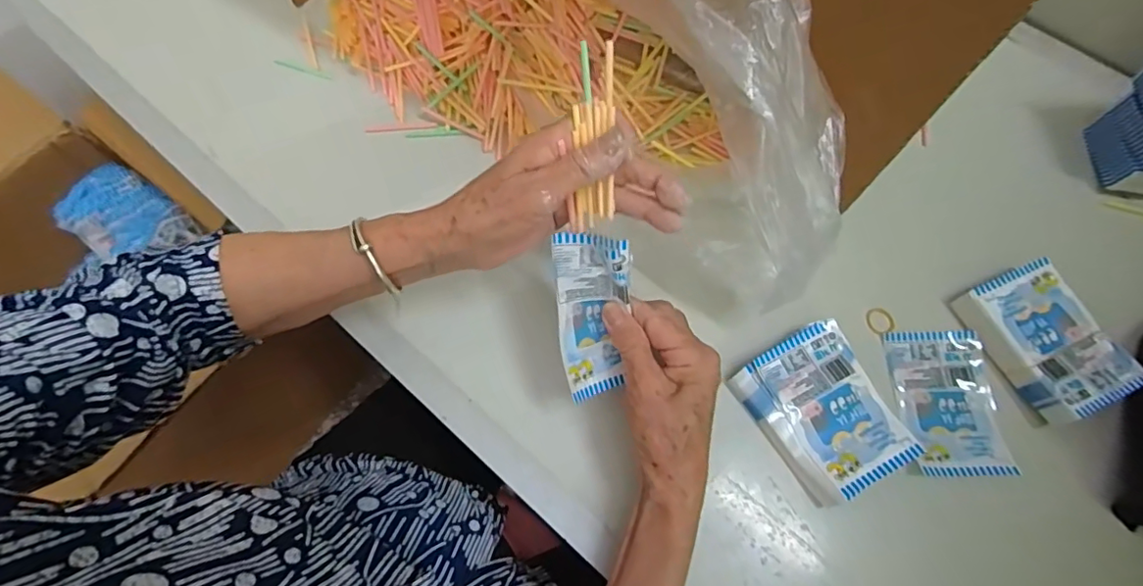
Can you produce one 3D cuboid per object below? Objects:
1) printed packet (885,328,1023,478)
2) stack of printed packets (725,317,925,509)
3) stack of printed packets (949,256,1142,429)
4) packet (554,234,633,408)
[{"bbox_3d":[0.271,0.077,0.391,0.068,0.017,0.101,0,70,0],"label":"printed packet"},{"bbox_3d":[0.175,0.083,0.382,0.083,0.028,0.105,-29,73,-10],"label":"stack of printed packets"},{"bbox_3d":[0.344,0.034,0.397,0.073,0.031,0.104,-24,72,-8],"label":"stack of printed packets"},{"bbox_3d":[0.014,0.014,0.343,0.044,0.034,0.101,-2,107,-1],"label":"packet"}]

